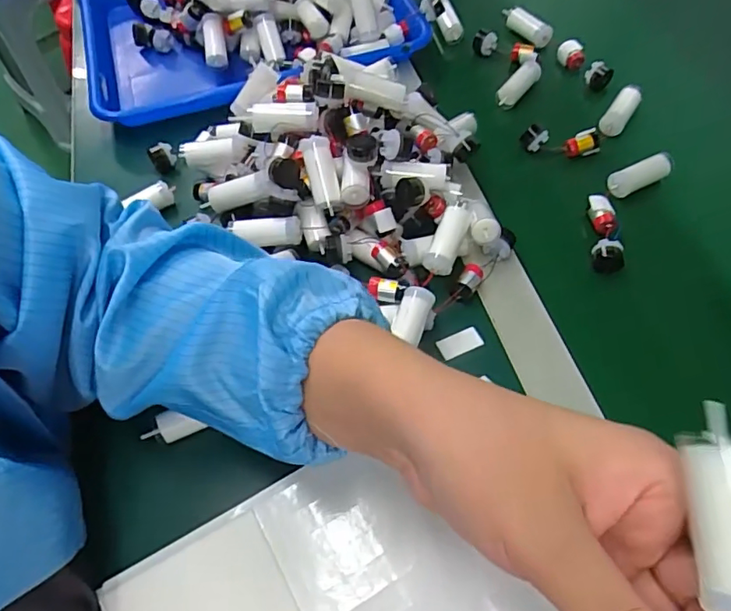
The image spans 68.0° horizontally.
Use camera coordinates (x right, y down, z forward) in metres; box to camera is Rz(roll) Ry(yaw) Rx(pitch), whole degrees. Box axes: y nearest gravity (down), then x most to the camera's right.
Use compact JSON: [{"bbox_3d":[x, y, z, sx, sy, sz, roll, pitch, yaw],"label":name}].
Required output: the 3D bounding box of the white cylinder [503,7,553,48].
[{"bbox_3d":[0.168,-0.292,0.566,0.021,0.024,0.063,-26,61,-14],"label":"white cylinder"}]

